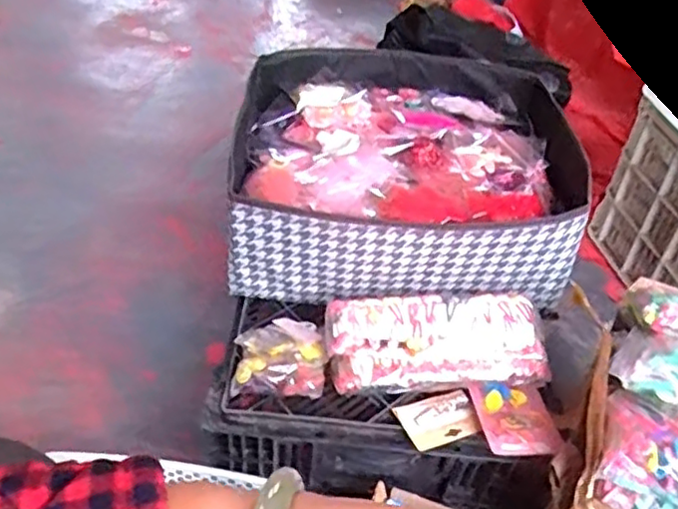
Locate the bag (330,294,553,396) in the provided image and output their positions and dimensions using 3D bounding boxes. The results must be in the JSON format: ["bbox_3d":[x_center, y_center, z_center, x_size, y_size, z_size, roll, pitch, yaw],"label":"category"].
[{"bbox_3d":[0.102,0.093,0.719,0.226,0.073,0.099,-1,44,-8],"label":"bag"}]

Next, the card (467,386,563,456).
[{"bbox_3d":[0.188,0.170,0.689,0.077,0.020,0.090,-1,44,-8],"label":"card"}]

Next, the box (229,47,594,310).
[{"bbox_3d":[0.070,-0.110,0.846,0.374,0.162,0.371,3,43,-3],"label":"box"}]

